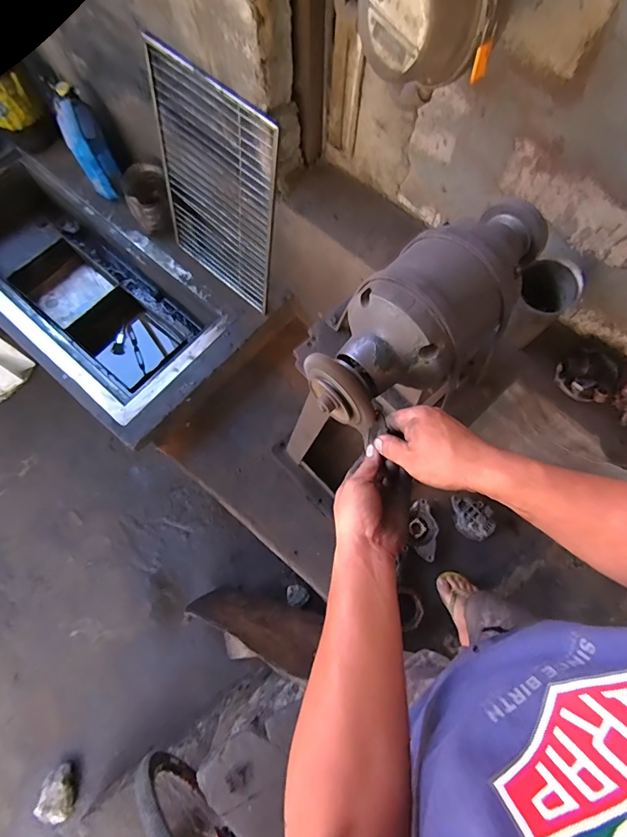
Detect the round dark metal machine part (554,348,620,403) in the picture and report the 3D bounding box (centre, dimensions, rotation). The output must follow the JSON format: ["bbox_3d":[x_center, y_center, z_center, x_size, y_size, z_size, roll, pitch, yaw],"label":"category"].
[{"bbox_3d":[0.630,-0.103,0.965,0.117,0.041,0.117,1,72,-2],"label":"round dark metal machine part"}]

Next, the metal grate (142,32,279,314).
[{"bbox_3d":[-0.280,-0.631,1.221,0.422,0.634,0.021,38,65,10],"label":"metal grate"}]

